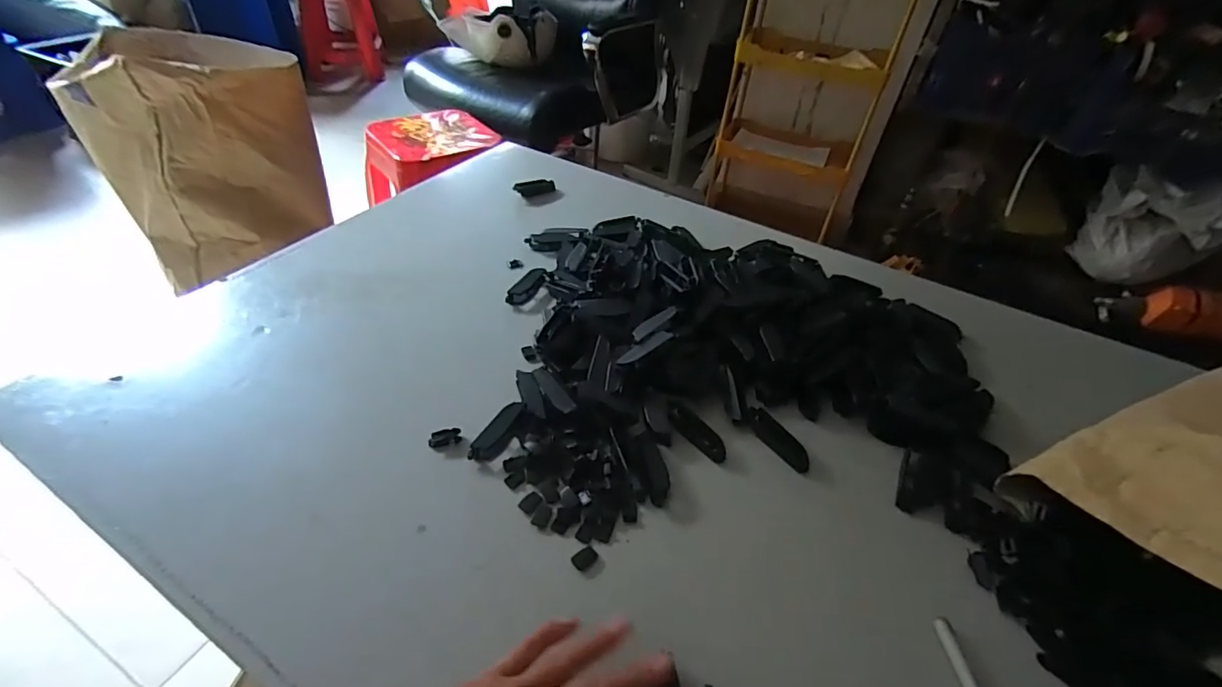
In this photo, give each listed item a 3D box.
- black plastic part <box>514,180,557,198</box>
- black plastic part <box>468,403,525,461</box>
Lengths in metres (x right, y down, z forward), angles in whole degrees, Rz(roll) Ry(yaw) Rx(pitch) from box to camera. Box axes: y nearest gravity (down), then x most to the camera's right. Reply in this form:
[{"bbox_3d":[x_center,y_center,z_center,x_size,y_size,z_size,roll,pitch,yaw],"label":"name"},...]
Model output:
[{"bbox_3d":[-0.123,-0.251,0.862,0.067,0.012,0.030,-15,46,-20],"label":"black plastic part"},{"bbox_3d":[-0.103,0.083,0.500,0.022,0.012,0.068,22,45,17],"label":"black plastic part"}]

